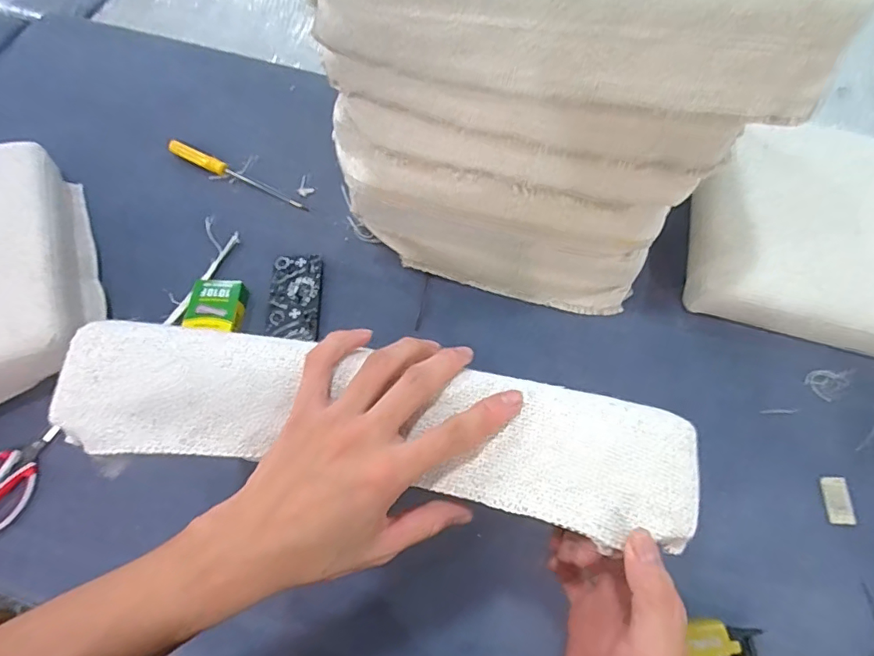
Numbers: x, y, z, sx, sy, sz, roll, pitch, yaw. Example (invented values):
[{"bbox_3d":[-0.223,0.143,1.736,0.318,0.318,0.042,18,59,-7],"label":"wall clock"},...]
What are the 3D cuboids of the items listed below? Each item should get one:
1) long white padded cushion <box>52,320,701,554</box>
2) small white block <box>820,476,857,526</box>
[{"bbox_3d":[-0.045,0.064,0.328,0.420,0.044,0.090,11,59,5],"label":"long white padded cushion"},{"bbox_3d":[0.556,0.238,0.706,0.034,0.005,0.063,3,65,5],"label":"small white block"}]

